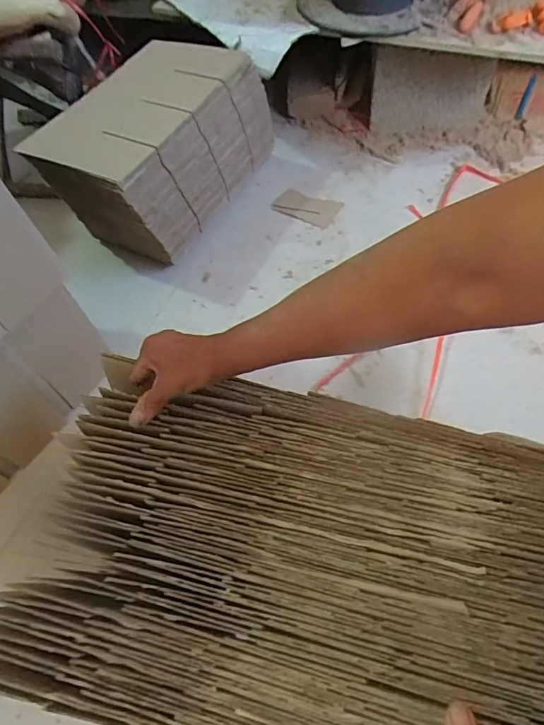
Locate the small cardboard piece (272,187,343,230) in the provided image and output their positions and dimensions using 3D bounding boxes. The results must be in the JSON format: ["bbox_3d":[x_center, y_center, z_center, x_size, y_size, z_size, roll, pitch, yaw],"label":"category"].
[{"bbox_3d":[0.067,-0.309,0.905,0.128,0.004,0.078,24,62,18],"label":"small cardboard piece"}]

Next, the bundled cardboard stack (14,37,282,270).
[{"bbox_3d":[-0.181,-0.368,0.795,0.190,0.213,0.389,24,63,18],"label":"bundled cardboard stack"}]

